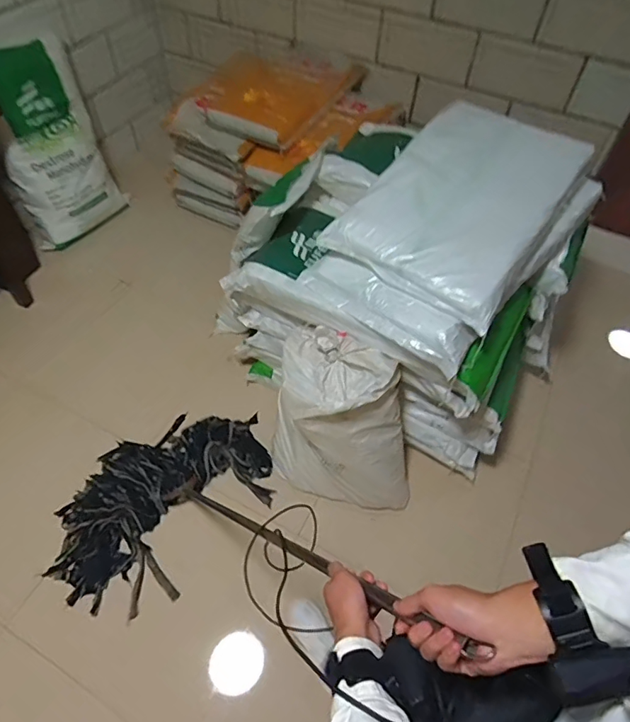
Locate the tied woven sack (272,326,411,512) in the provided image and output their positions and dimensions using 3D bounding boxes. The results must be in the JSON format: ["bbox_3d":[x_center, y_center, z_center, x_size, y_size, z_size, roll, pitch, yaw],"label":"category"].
[{"bbox_3d":[0.111,0.175,1.437,0.469,0.461,0.285,19,54,9],"label":"tied woven sack"}]

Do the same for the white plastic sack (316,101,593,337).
[{"bbox_3d":[0.413,-0.447,1.320,0.541,0.112,0.653,32,82,11],"label":"white plastic sack"}]

